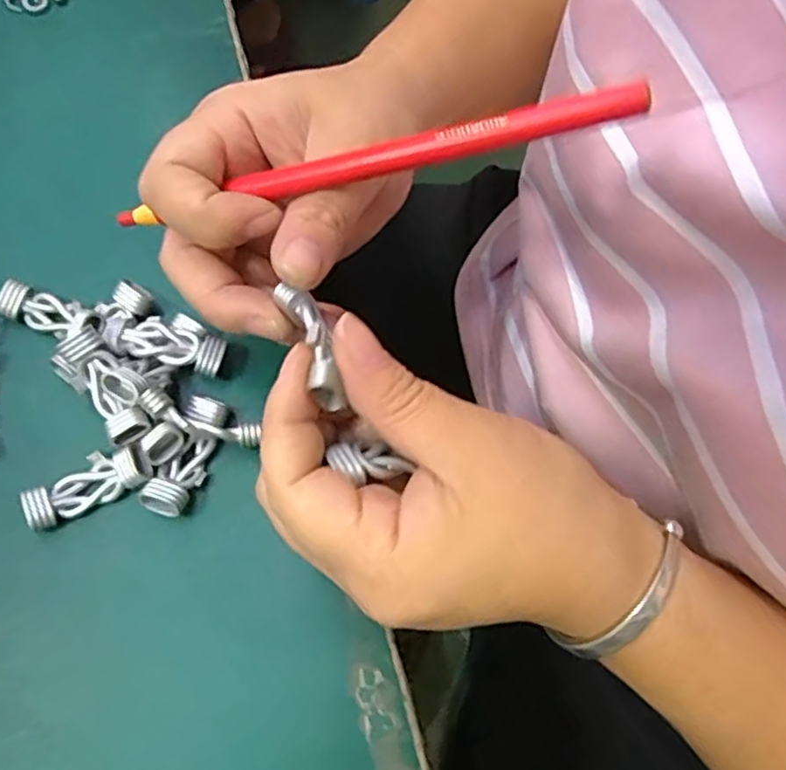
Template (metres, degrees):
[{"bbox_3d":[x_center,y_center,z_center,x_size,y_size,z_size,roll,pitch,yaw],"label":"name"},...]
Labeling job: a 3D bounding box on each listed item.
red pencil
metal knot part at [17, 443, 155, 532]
[{"bbox_3d":[-0.011,-0.066,0.204,0.165,0.007,0.007,-8,69,17],"label":"red pencil"},{"bbox_3d":[-0.109,0.035,0.242,0.044,0.007,0.019,-25,72,-10],"label":"metal knot part"}]

